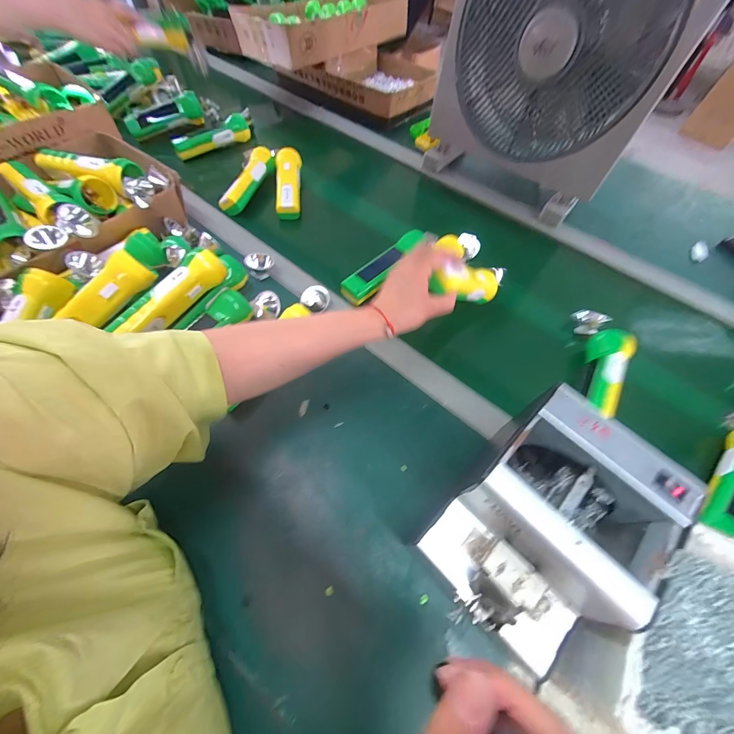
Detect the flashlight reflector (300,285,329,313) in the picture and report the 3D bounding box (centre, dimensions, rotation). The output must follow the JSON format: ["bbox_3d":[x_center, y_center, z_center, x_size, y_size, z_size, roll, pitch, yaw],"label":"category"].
[{"bbox_3d":[-0.078,-0.102,0.481,0.042,0.020,0.038,-13,62,-10],"label":"flashlight reflector"}]

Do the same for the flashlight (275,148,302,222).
[{"bbox_3d":[-0.155,-0.365,0.626,0.046,0.051,0.172,-5,60,-4],"label":"flashlight"}]

